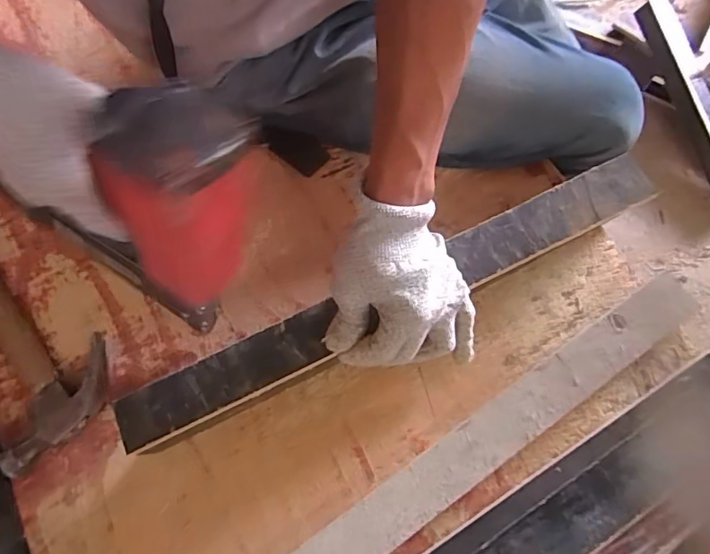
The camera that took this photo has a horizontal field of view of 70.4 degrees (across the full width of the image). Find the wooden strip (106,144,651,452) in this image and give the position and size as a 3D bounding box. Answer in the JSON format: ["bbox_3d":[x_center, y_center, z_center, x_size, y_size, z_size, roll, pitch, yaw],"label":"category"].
[{"bbox_3d":[0.030,0.017,0.440,0.504,0.017,0.054,-25,74,-5],"label":"wooden strip"}]

